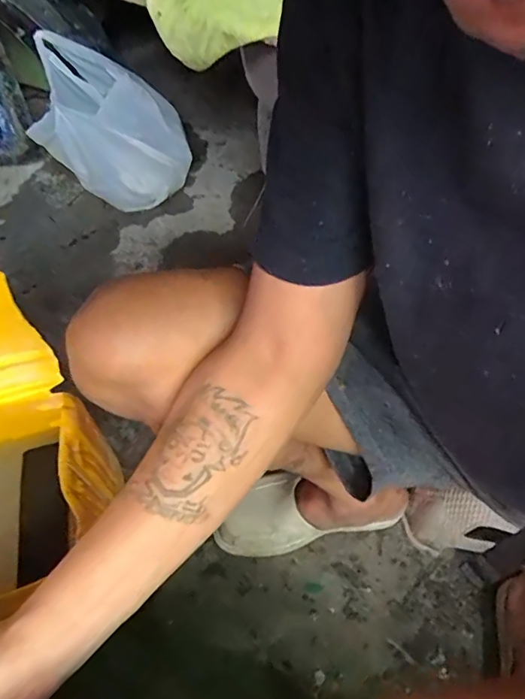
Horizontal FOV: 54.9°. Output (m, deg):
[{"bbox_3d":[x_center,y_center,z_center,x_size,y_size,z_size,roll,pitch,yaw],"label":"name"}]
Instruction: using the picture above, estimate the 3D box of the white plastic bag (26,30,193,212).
[{"bbox_3d":[-0.323,-0.500,1.119,0.283,0.276,0.255,33,61,24],"label":"white plastic bag"}]

